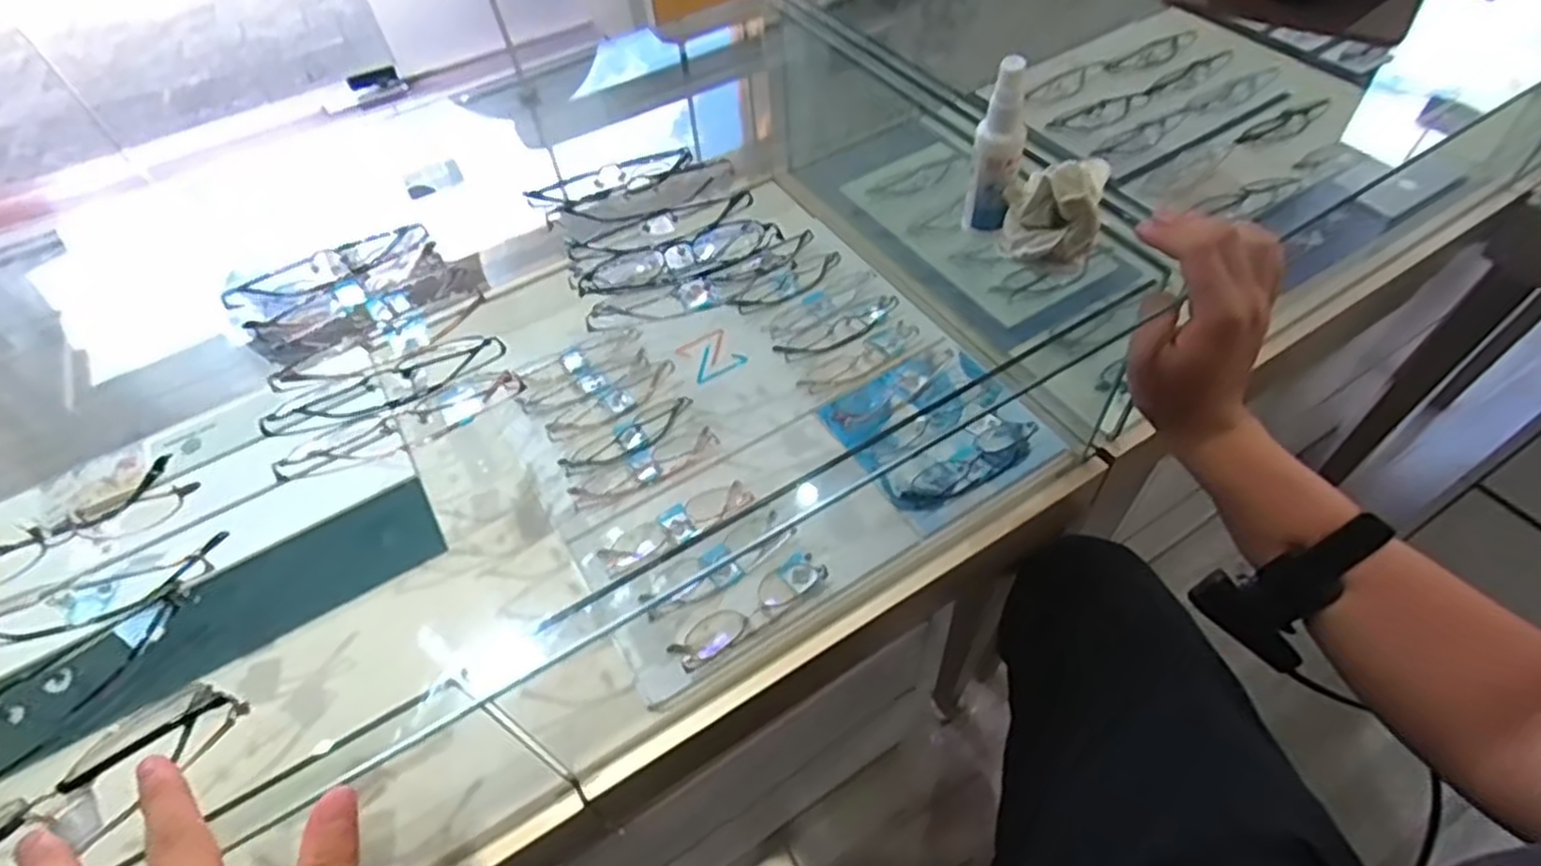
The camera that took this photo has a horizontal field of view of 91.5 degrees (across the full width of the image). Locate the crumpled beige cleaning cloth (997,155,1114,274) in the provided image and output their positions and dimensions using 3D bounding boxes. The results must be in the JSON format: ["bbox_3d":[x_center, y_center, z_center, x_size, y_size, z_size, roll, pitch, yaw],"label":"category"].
[{"bbox_3d":[0.179,-0.141,0.475,0.059,0.078,0.040,17,55,17],"label":"crumpled beige cleaning cloth"}]

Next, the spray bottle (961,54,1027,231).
[{"bbox_3d":[0.144,-0.179,0.473,0.029,0.111,0.022,12,54,13],"label":"spray bottle"}]

